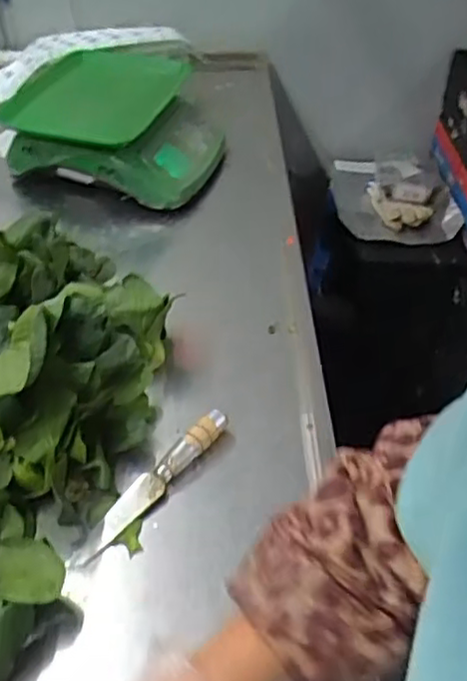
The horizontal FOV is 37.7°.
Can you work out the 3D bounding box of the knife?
[{"bbox_3d":[-0.075,0.129,0.644,0.023,0.028,0.196,30,49,27],"label":"knife"}]

